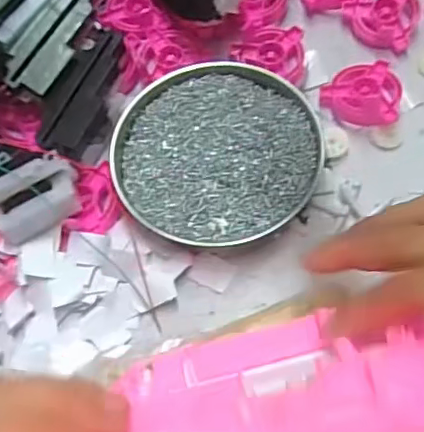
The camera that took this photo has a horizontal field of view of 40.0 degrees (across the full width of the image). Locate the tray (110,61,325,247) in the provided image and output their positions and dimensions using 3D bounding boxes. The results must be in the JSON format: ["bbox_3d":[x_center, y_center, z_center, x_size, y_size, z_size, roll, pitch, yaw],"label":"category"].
[{"bbox_3d":[0.001,-0.048,0.391,0.131,0.014,0.136,-1,69,3],"label":"tray"}]

